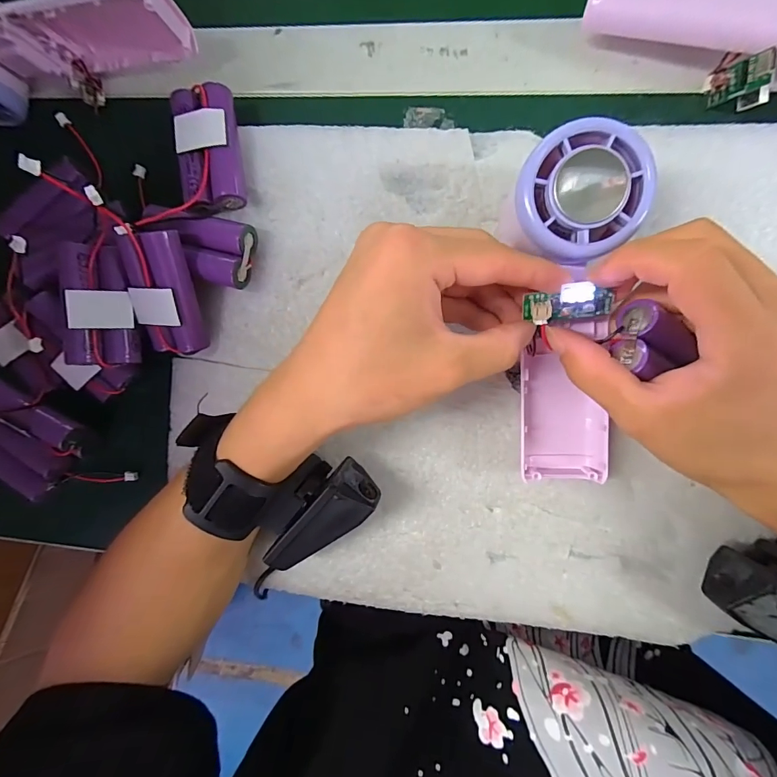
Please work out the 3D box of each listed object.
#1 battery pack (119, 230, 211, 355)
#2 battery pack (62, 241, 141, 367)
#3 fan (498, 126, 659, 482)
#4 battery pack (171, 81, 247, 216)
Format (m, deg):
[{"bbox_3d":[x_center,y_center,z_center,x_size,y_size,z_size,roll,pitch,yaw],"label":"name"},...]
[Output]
[{"bbox_3d":[-0.130,-0.053,0.232,0.036,0.019,0.066,-3,115,6],"label":"battery pack"},{"bbox_3d":[-0.162,-0.046,0.224,0.031,0.014,0.065,-1,93,7],"label":"battery pack"},{"bbox_3d":[0.087,-0.030,0.192,0.056,0.029,0.164,-3,114,8],"label":"fan"},{"bbox_3d":[-0.104,-0.139,0.234,0.032,0.020,0.070,-9,92,7],"label":"battery pack"}]

